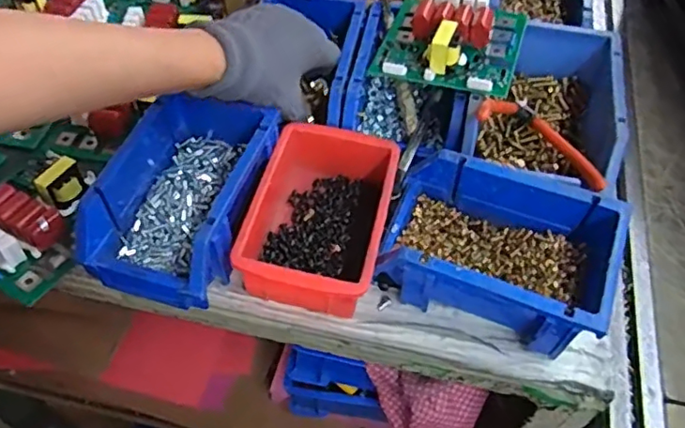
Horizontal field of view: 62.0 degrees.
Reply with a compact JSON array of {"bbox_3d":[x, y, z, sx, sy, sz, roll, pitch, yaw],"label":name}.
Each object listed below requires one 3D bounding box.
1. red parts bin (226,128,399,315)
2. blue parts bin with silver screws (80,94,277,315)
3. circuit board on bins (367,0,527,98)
[{"bbox_3d":[-0.016,0.000,0.447,0.098,0.053,0.145,11,54,8],"label":"red parts bin"},{"bbox_3d":[-0.118,-0.023,0.443,0.100,0.062,0.175,14,55,10],"label":"blue parts bin with silver screws"},{"bbox_3d":[0.094,-0.155,0.496,0.120,0.045,0.112,16,55,11],"label":"circuit board on bins"}]

